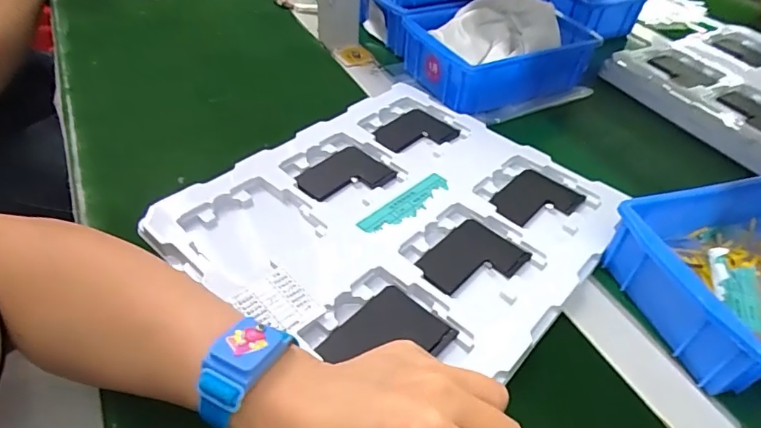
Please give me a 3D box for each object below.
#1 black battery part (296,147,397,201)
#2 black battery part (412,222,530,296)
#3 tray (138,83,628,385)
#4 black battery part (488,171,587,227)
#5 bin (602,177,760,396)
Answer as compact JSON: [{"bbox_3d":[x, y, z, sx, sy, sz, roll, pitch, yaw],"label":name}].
[{"bbox_3d":[-0.035,-0.034,0.451,0.079,0.006,0.059,-28,53,-30],"label":"black battery part"},{"bbox_3d":[0.071,0.038,0.385,0.061,0.006,0.077,34,51,27],"label":"black battery part"},{"bbox_3d":[0.020,0.000,0.414,0.279,0.017,0.308,34,51,26],"label":"tray"},{"bbox_3d":[0.139,-0.011,0.444,0.063,0.009,0.081,31,49,24],"label":"black battery part"},{"bbox_3d":[0.287,0.039,0.361,0.198,0.053,0.127,-10,46,-15],"label":"bin"}]

